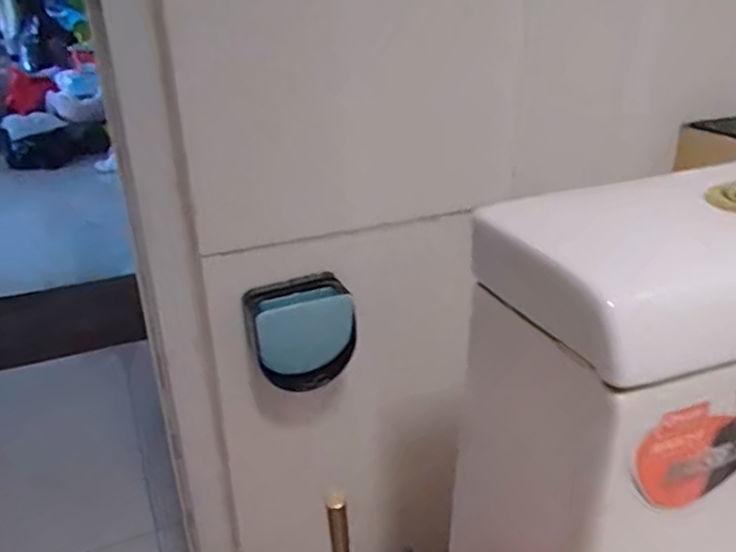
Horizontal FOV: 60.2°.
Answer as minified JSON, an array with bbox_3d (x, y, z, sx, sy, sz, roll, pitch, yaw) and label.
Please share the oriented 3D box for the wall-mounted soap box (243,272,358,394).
[{"bbox_3d":[-0.059,0.052,0.549,0.091,0.089,0.051,-13,28,-23],"label":"wall-mounted soap box"}]

